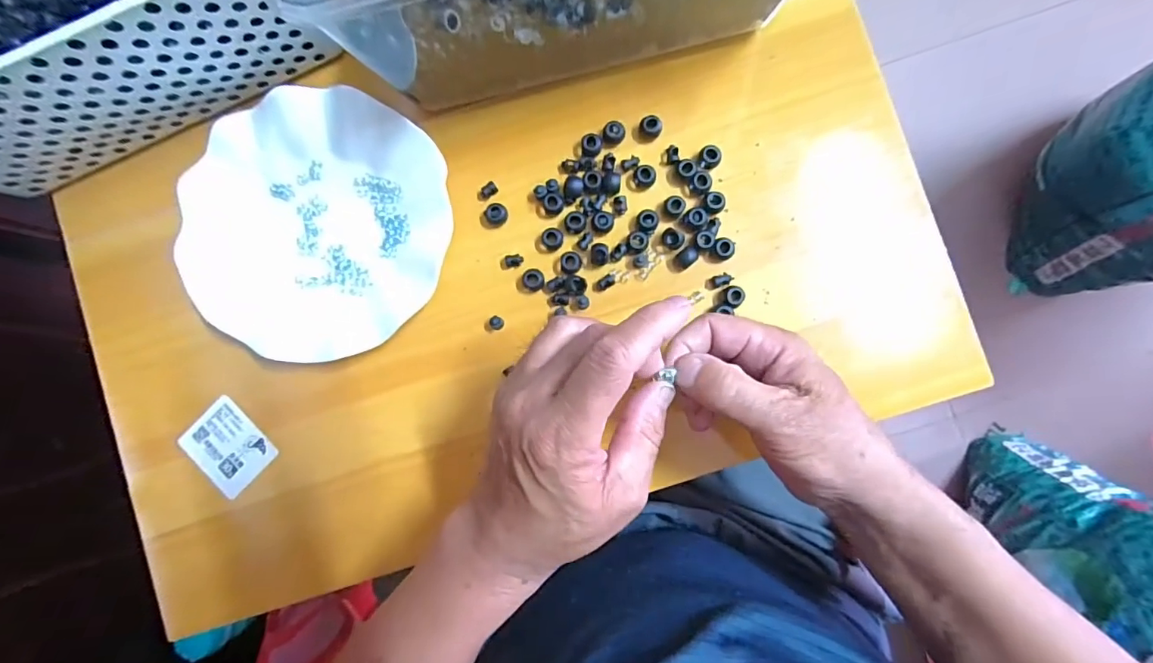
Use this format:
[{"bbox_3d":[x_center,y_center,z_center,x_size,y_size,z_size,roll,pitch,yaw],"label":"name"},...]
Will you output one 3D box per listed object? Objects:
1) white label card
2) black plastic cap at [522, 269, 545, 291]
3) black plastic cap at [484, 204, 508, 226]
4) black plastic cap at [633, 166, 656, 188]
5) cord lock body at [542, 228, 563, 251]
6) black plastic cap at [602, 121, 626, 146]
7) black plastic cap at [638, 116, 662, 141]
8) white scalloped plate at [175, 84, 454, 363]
[{"bbox_3d":[-0.250,0.083,0.355,0.061,0.004,0.047,43,86,5],"label":"white label card"},{"bbox_3d":[-0.030,-0.036,0.342,0.015,0.006,0.015,0,87,2],"label":"black plastic cap"},{"bbox_3d":[-0.057,-0.082,0.345,0.016,0.009,0.016,0,87,2],"label":"black plastic cap"},{"bbox_3d":[0.047,-0.107,0.341,0.015,0.011,0.013,-14,86,1],"label":"black plastic cap"},{"bbox_3d":[-0.017,-0.064,0.344,0.015,0.009,0.014,0,87,2],"label":"cord lock body"},{"bbox_3d":[0.026,-0.139,0.344,0.014,0.007,0.016,38,89,4],"label":"black plastic cap"},{"bbox_3d":[0.052,-0.142,0.341,0.014,0.010,0.013,0,87,2],"label":"black plastic cap"},{"bbox_3d":[-0.177,-0.073,0.340,0.175,0.021,0.176,0,87,2],"label":"white scalloped plate"}]

